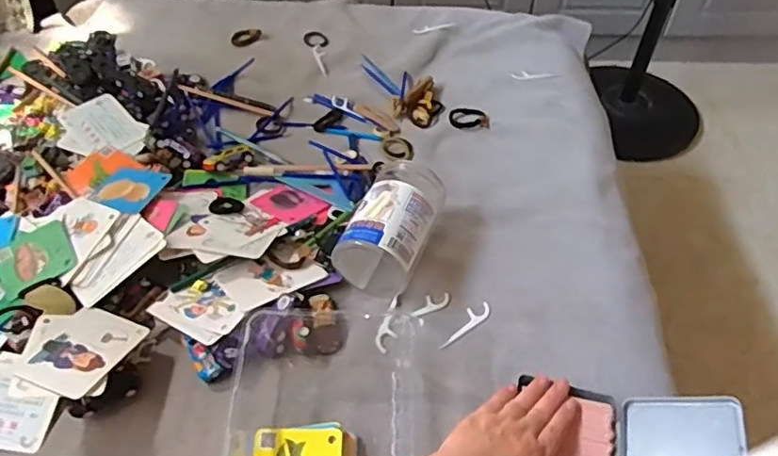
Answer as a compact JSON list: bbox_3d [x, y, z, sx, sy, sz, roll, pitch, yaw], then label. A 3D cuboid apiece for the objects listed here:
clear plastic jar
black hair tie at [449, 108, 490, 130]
[{"bbox_3d":[0.010,-0.010,0.653,0.082,0.080,0.157,19,54,17],"label":"clear plastic jar"},{"bbox_3d":[0.111,-0.153,0.829,0.053,0.006,0.040,-2,50,0],"label":"black hair tie"}]

